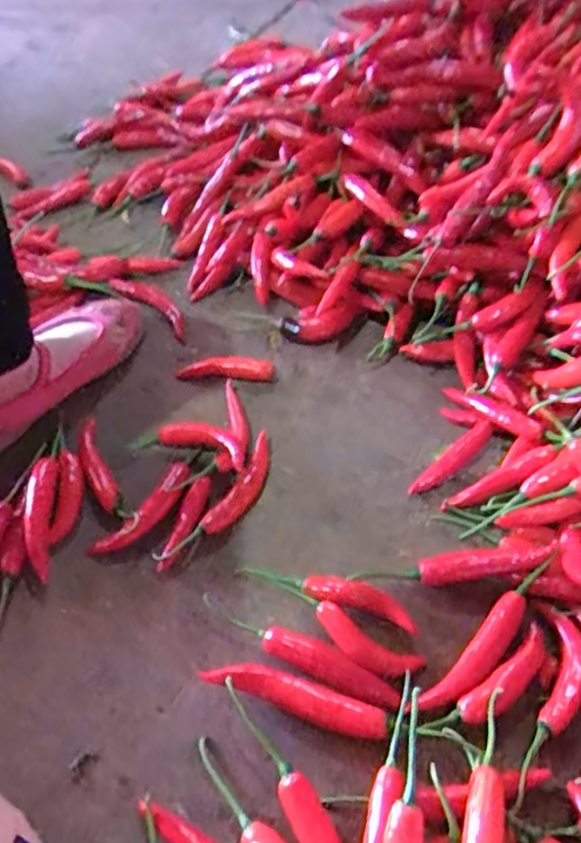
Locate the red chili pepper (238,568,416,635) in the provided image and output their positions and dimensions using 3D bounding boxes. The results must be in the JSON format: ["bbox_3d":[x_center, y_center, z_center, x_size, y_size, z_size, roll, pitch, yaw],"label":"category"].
[{"bbox_3d":[0.029,0.132,0.525,0.143,0.013,0.024,15,53,12],"label":"red chili pepper"}]

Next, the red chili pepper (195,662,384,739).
[{"bbox_3d":[0.004,0.194,0.471,0.129,0.014,0.024,15,53,12],"label":"red chili pepper"}]

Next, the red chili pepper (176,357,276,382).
[{"bbox_3d":[-0.065,-0.053,0.671,0.096,0.019,0.018,2,51,2],"label":"red chili pepper"}]

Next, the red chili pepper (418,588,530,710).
[{"bbox_3d":[0.138,0.170,0.489,0.024,0.016,0.111,37,60,26],"label":"red chili pepper"}]

